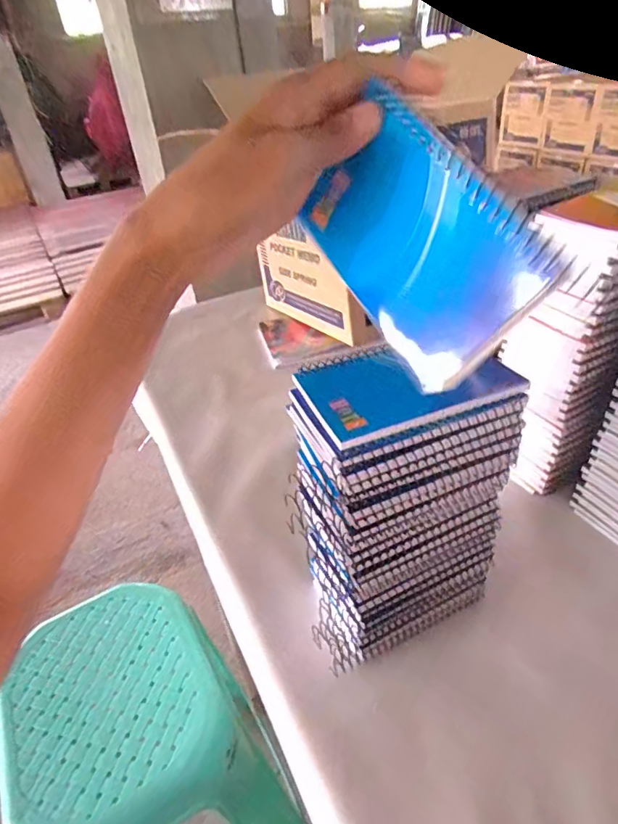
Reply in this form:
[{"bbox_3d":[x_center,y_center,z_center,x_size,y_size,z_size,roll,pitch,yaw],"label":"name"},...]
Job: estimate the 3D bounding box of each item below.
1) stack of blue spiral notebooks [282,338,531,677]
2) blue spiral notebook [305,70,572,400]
[{"bbox_3d":[0.069,0.070,0.396,0.139,0.250,0.092,-18,38,-15],"label":"stack of blue spiral notebooks"},{"bbox_3d":[0.051,-0.081,0.247,0.006,0.084,0.122,-18,67,-44],"label":"blue spiral notebook"}]

